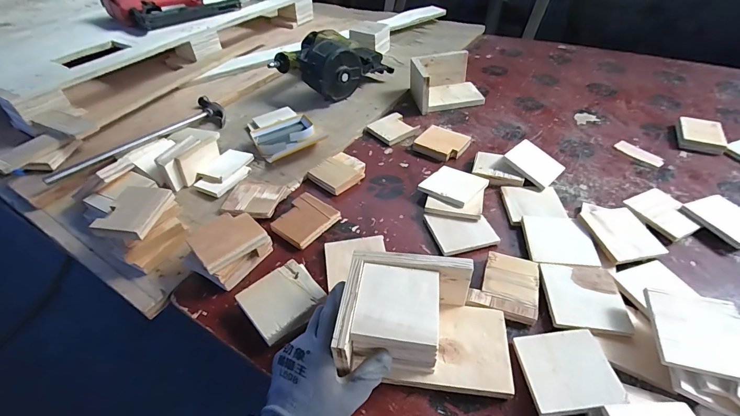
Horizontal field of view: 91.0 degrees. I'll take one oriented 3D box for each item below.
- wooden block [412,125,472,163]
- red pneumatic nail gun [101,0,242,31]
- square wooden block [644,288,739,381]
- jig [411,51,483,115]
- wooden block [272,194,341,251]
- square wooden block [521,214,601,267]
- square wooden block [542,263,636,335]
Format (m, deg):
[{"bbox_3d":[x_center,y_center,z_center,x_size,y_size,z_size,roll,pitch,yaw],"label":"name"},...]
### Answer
[{"bbox_3d":[0.147,-0.134,0.747,0.088,0.024,0.082,31,53,28],"label":"wooden block"},{"bbox_3d":[-0.573,-0.614,1.058,0.216,0.086,0.308,29,52,27],"label":"red pneumatic nail gun"},{"bbox_3d":[0.369,0.138,0.402,0.106,0.013,0.091,11,54,8],"label":"square wooden block"},{"bbox_3d":[0.184,-0.309,0.881,0.163,0.087,0.132,-8,45,-8],"label":"jig"},{"bbox_3d":[-0.108,0.019,0.606,0.085,0.011,0.096,30,52,27],"label":"wooden block"},{"bbox_3d":[0.276,0.048,0.534,0.089,0.014,0.090,4,45,5],"label":"square wooden block"},{"bbox_3d":[0.275,0.114,0.470,0.091,0.009,0.093,6,45,7],"label":"square wooden block"}]

